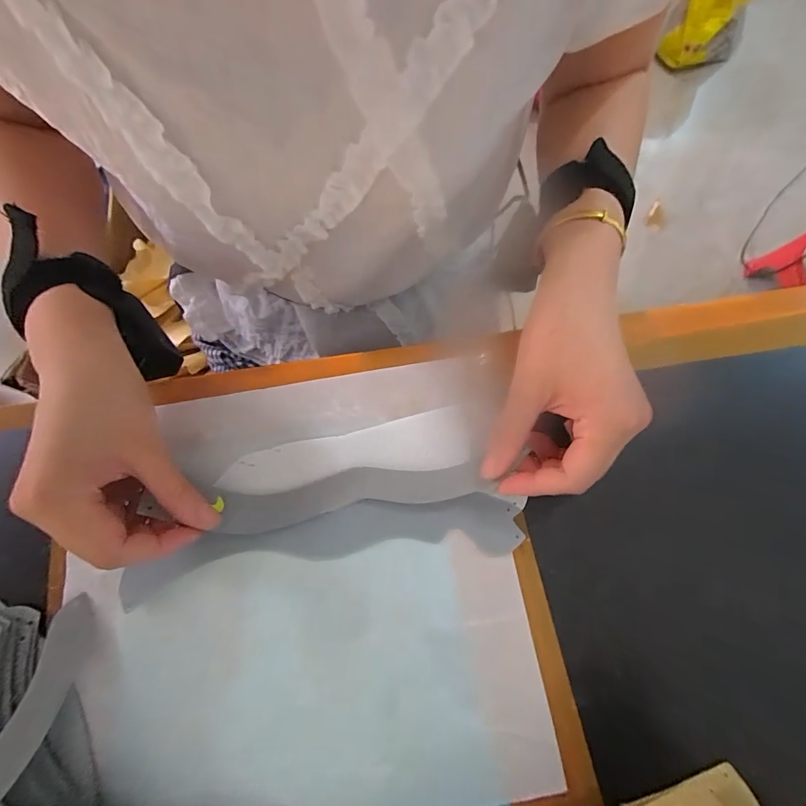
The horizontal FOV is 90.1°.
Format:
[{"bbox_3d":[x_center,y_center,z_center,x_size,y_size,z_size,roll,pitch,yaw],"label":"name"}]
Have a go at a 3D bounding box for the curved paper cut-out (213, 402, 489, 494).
[{"bbox_3d":[-0.030,0.035,0.259,0.169,0.011,0.038,-13,75,-4],"label":"curved paper cut-out"}]

